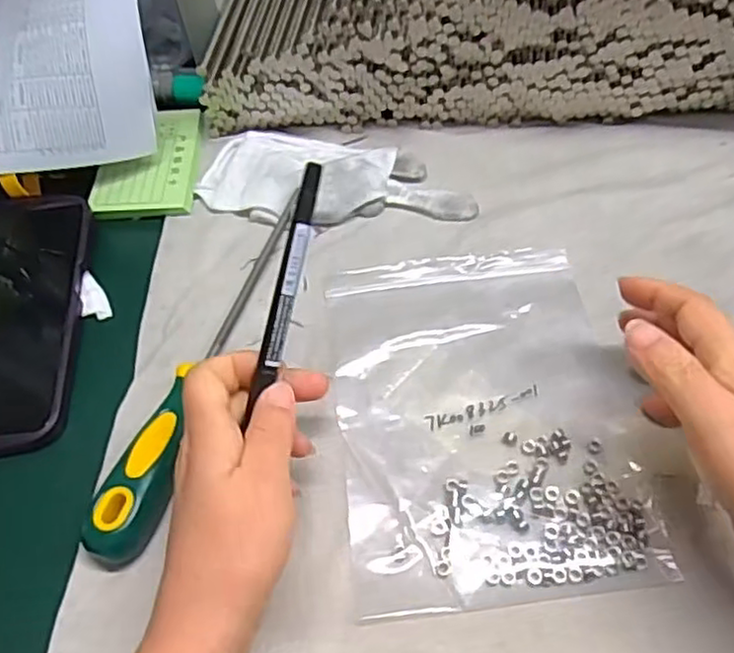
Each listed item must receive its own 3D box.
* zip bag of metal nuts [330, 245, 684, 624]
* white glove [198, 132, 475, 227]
[{"bbox_3d":[0.059,0.044,0.370,0.147,0.008,0.198,-7,57,-1],"label":"zip bag of metal nuts"},{"bbox_3d":[-0.021,-0.096,0.460,0.179,0.011,0.071,11,59,11],"label":"white glove"}]

